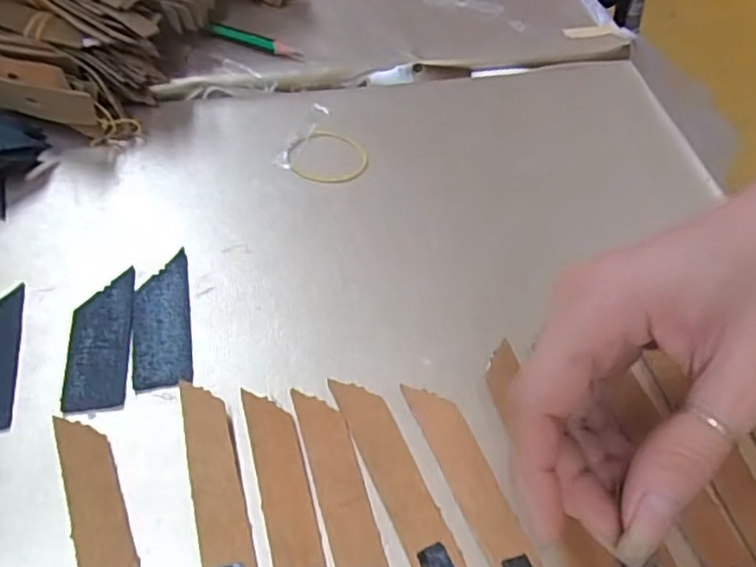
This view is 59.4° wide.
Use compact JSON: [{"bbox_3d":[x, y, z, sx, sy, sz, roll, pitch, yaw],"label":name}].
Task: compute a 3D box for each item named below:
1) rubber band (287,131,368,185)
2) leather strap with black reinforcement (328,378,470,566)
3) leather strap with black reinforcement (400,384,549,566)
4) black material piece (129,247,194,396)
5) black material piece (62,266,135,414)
[{"bbox_3d":[-0.025,-0.066,0.340,0.040,0.004,0.038,2,51,-2],"label":"rubber band"},{"bbox_3d":[0.016,0.082,0.222,0.017,0.005,0.124,-18,55,-17],"label":"leather strap with black reinforcement"},{"bbox_3d":[0.043,0.085,0.223,0.016,0.004,0.123,-17,54,-16],"label":"leather strap with black reinforcement"},{"bbox_3d":[-0.089,0.013,0.271,0.023,0.004,0.064,-8,52,-10],"label":"black material piece"},{"bbox_3d":[-0.111,0.021,0.264,0.023,0.004,0.063,-6,52,-8],"label":"black material piece"}]

